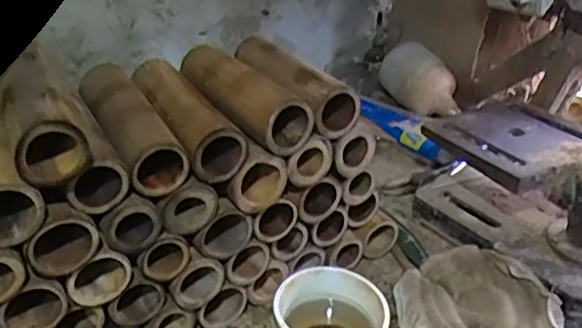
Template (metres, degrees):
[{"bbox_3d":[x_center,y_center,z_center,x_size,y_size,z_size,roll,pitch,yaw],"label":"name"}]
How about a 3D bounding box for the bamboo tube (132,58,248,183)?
[{"bbox_3d":[-0.104,-0.049,0.583,0.059,0.050,0.178,-19,38,-28],"label":"bamboo tube"}]

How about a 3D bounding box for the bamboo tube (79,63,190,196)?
[{"bbox_3d":[-0.146,-0.031,0.550,0.055,0.048,0.156,-17,37,-26],"label":"bamboo tube"}]

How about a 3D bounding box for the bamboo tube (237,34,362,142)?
[{"bbox_3d":[0.000,-0.088,0.640,0.054,0.051,0.172,-17,37,-26],"label":"bamboo tube"}]

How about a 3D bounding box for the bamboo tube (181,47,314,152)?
[{"bbox_3d":[-0.055,-0.072,0.606,0.058,0.051,0.184,-23,40,-33],"label":"bamboo tube"}]

